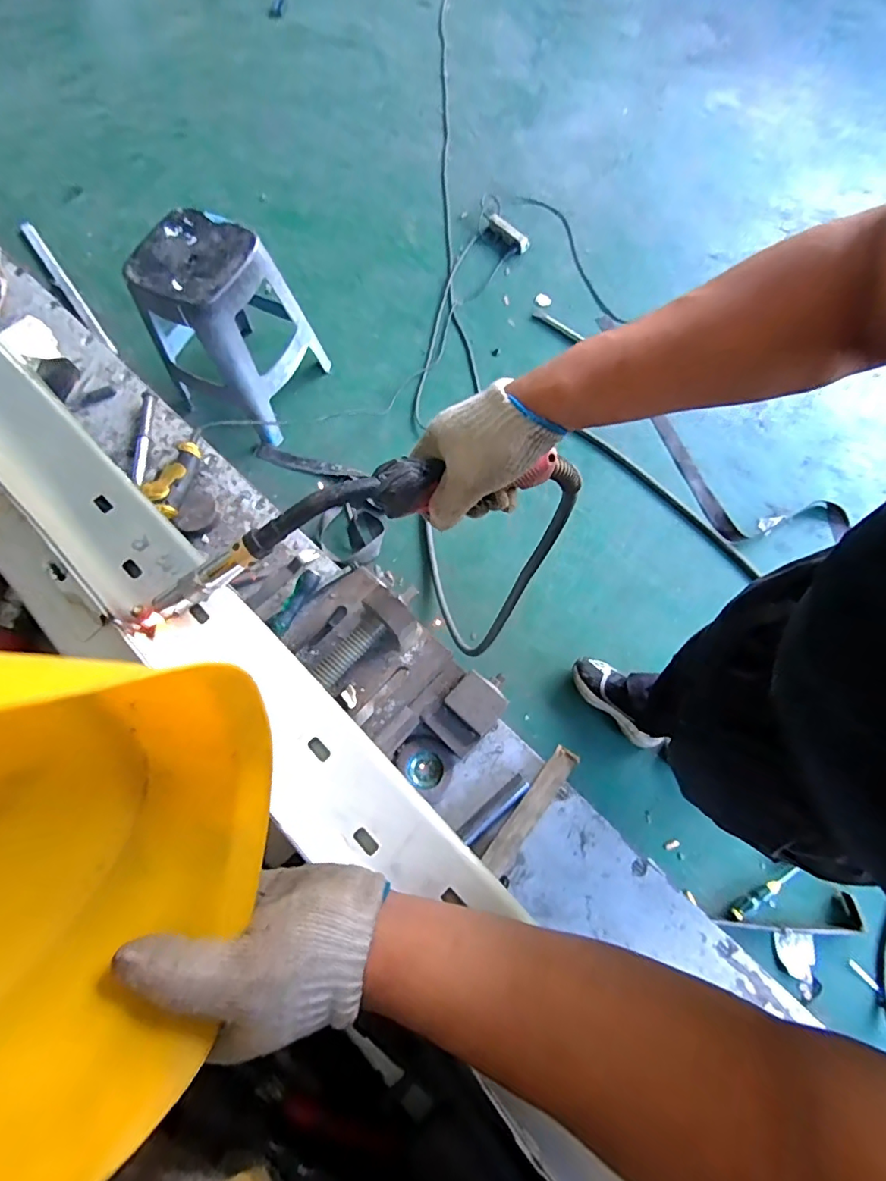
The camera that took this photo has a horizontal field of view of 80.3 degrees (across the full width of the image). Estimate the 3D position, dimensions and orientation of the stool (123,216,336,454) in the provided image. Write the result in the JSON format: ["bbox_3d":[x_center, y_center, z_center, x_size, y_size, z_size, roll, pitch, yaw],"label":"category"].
[{"bbox_3d":[-0.607,-0.761,1.514,0.362,0.442,0.348,27,73,10],"label":"stool"}]

